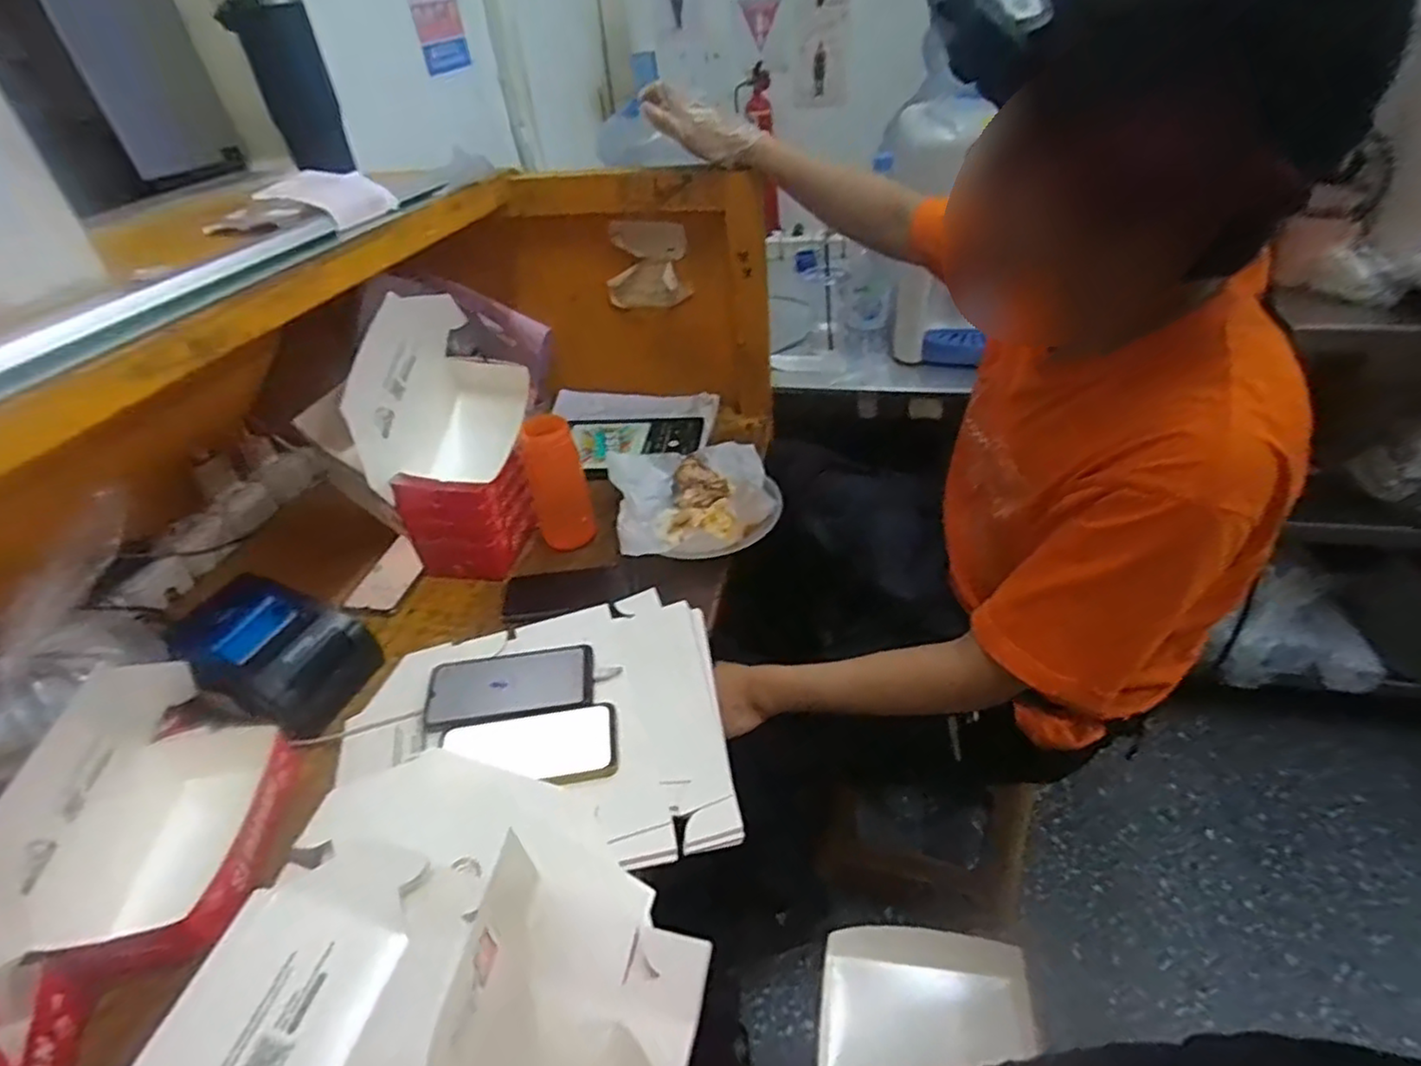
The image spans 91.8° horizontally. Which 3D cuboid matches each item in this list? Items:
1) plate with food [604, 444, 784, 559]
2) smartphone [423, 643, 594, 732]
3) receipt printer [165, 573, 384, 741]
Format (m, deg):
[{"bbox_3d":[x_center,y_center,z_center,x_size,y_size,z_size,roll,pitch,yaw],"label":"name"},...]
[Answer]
[{"bbox_3d":[-0.020,-0.038,0.917,0.213,0.065,0.233,-3,38,3],"label":"plate with food"},{"bbox_3d":[-0.210,0.158,0.724,0.172,0.014,0.081,-9,38,-5],"label":"smartphone"},{"bbox_3d":[-0.490,0.132,0.754,0.189,0.112,0.147,11,41,20],"label":"receipt printer"}]

